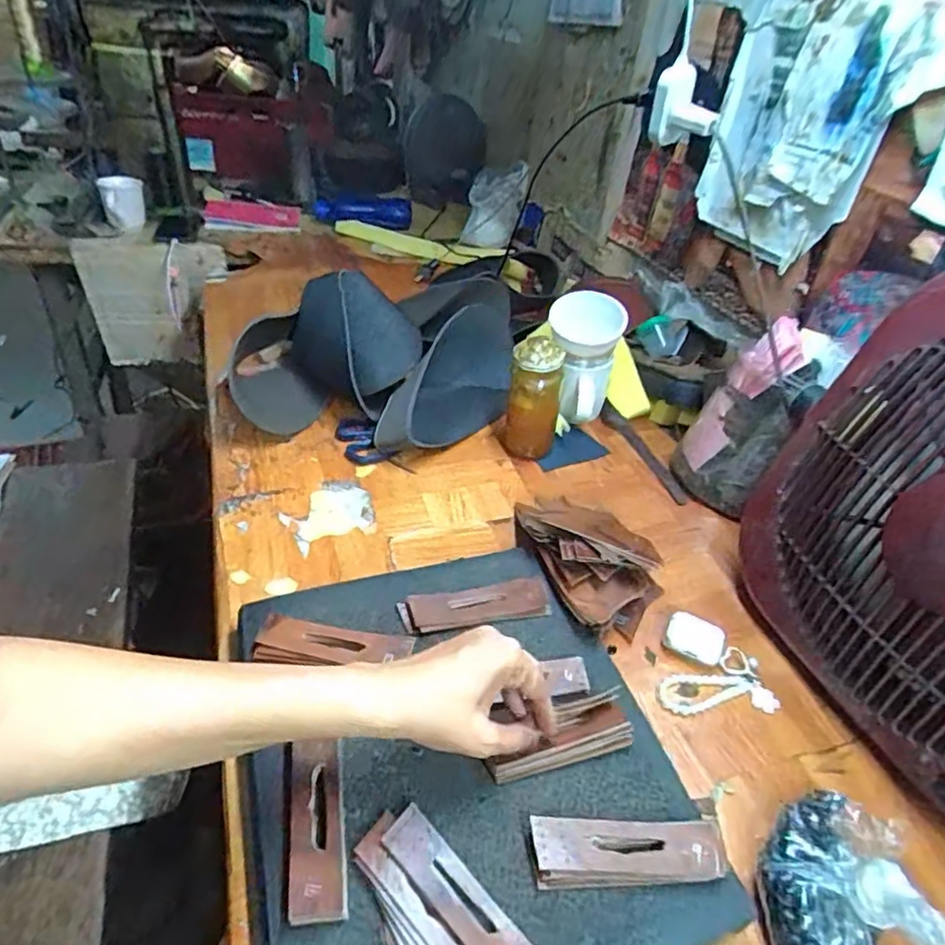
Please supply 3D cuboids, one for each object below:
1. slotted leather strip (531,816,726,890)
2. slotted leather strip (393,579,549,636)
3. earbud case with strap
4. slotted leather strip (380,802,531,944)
[{"bbox_3d":[0.103,0.246,0.401,0.124,0.014,0.036,3,38,-4],"label":"slotted leather strip"},{"bbox_3d":[0.002,0.120,0.551,0.129,0.006,0.036,-5,48,-14],"label":"slotted leather strip"},{"bbox_3d":[0.219,0.176,0.545,0.098,0.026,0.087,14,39,10],"label":"earbud case with strap"},{"bbox_3d":[-0.007,0.258,0.375,0.119,0.006,0.034,35,42,28],"label":"slotted leather strip"}]

